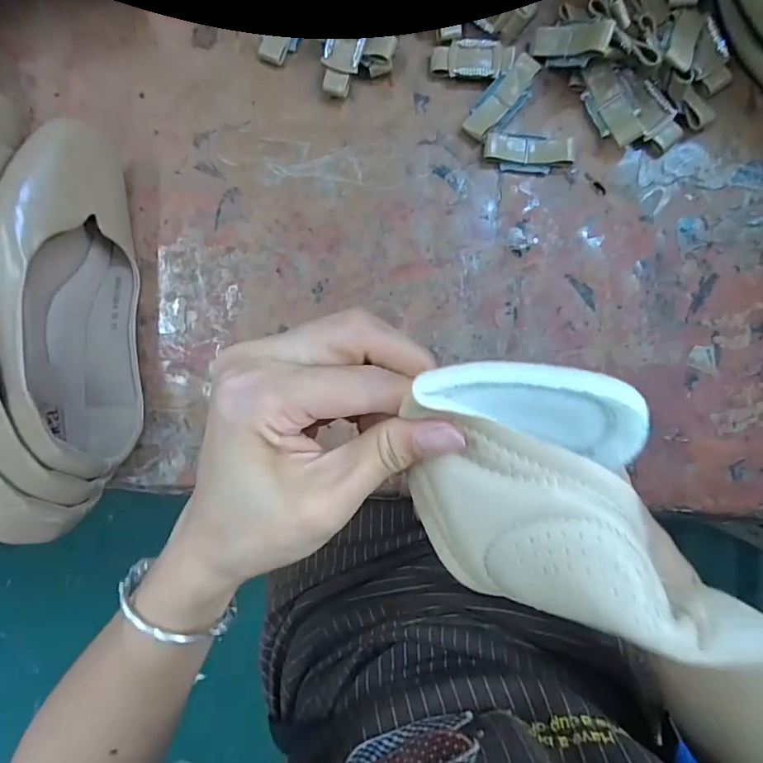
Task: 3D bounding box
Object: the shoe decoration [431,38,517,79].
[{"bbox_3d":[0.070,-0.248,0.362,0.061,0.011,0.031,7,89,2],"label":"shoe decoration"}]

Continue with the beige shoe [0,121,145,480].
[{"bbox_3d":[-0.217,-0.055,0.332,0.058,0.083,0.239,-5,89,1],"label":"beige shoe"}]

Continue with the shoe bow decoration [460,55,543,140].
[{"bbox_3d":[0.090,-0.212,0.355,0.029,0.019,0.063,41,90,2],"label":"shoe bow decoration"}]

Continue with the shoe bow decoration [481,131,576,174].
[{"bbox_3d":[0.112,-0.175,0.359,0.065,0.009,0.028,5,89,2],"label":"shoe bow decoration"}]

